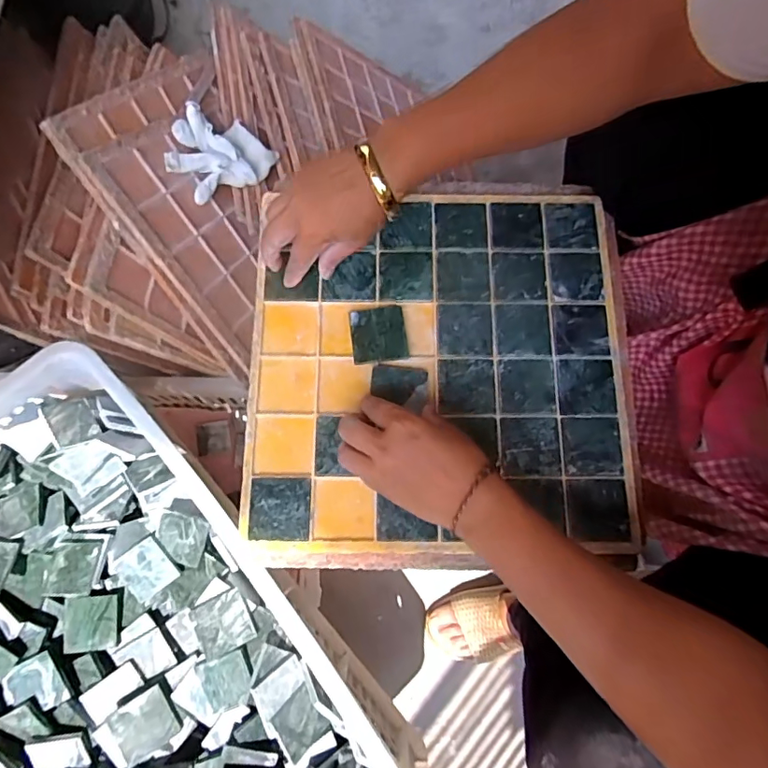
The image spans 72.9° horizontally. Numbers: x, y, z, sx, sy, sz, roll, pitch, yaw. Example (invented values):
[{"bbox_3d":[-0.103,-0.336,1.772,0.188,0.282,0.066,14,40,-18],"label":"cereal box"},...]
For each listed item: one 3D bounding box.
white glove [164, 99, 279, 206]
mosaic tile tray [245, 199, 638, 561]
[{"bbox_3d":[-0.187,-0.266,0.590,0.117,0.051,0.088,-29,77,-7],"label":"white glove"},{"bbox_3d":[0.055,-0.015,0.460,0.334,0.021,0.326,-1,75,-1],"label":"mosaic tile tray"}]

